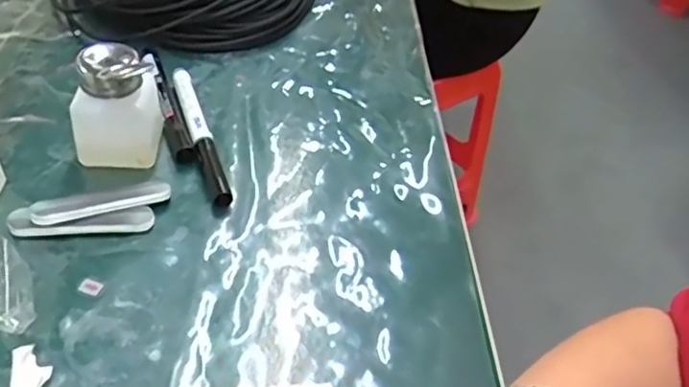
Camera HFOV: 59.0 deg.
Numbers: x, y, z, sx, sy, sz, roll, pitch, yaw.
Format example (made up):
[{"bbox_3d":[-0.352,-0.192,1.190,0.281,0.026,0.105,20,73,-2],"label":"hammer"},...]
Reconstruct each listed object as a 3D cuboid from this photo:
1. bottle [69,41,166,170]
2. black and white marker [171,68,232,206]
[{"bbox_3d":[-0.158,-0.060,0.420,0.055,0.083,0.044,-3,44,-10],"label":"bottle"},{"bbox_3d":[-0.110,-0.047,0.463,0.014,0.016,0.157,-12,47,-19],"label":"black and white marker"}]

